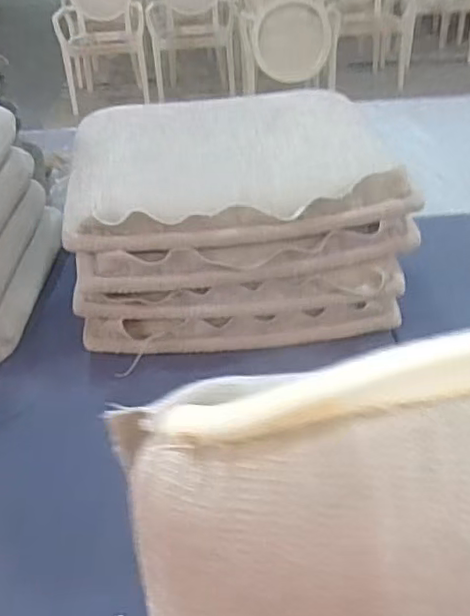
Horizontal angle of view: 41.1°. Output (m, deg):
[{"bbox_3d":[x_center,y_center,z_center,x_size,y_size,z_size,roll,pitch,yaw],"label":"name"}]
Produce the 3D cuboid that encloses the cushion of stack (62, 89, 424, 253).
[{"bbox_3d":[-0.009,-0.215,0.895,0.432,0.066,0.378,-5,35,-3],"label":"cushion of stack"}]

